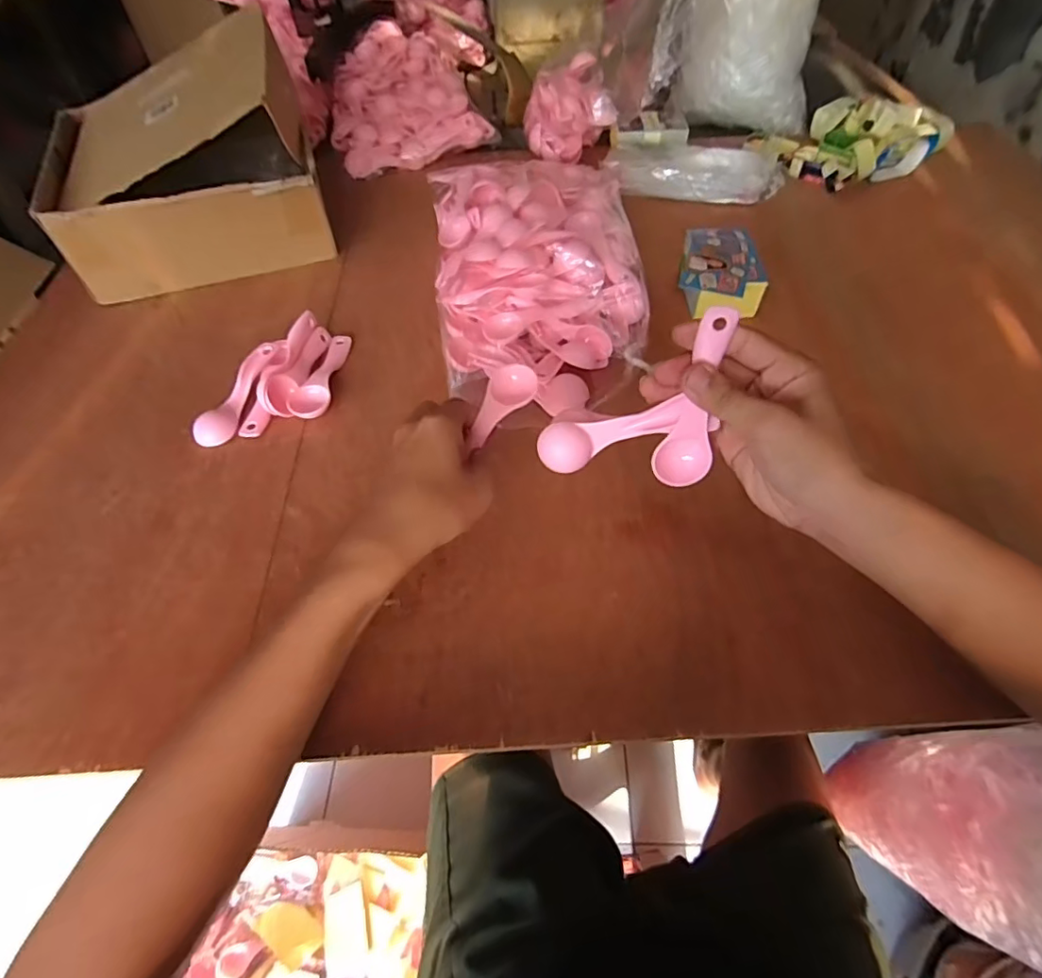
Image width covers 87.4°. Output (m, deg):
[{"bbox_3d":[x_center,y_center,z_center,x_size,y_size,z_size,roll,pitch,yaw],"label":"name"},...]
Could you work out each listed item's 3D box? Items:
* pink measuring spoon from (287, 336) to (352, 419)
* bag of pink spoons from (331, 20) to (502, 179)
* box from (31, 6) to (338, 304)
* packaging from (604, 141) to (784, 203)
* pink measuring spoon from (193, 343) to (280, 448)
[{"bbox_3d":[-0.179,-0.106,0.494,0.030,0.019,0.105,2,53,5],"label":"pink measuring spoon"},{"bbox_3d":[-0.184,-0.581,0.804,0.207,0.080,0.313,-17,53,-10],"label":"bag of pink spoons"},{"bbox_3d":[-0.371,-0.362,0.611,0.261,0.172,0.256,-17,53,-9],"label":"box"},{"bbox_3d":[0.214,-0.402,0.688,0.214,0.035,0.109,7,53,9],"label":"packaging"},{"bbox_3d":[-0.250,-0.084,0.477,0.034,0.020,0.108,8,53,9],"label":"pink measuring spoon"}]

